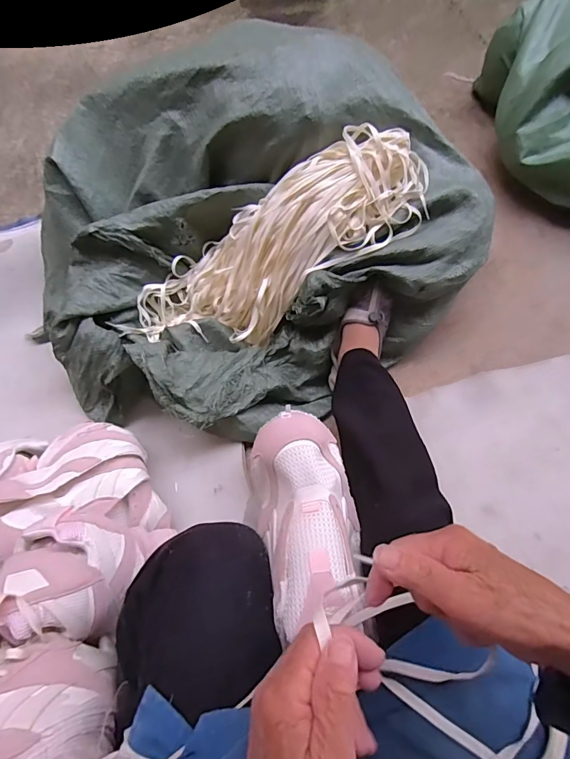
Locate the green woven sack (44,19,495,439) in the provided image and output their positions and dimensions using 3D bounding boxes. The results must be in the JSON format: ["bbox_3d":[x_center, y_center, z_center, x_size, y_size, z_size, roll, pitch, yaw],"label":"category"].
[{"bbox_3d":[-0.046,-0.236,0.751,0.756,0.336,0.570,-21,71,-9],"label":"green woven sack"}]

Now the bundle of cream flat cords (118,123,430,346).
[{"bbox_3d":[-0.015,-0.211,0.741,0.541,0.122,0.185,-29,64,16],"label":"bundle of cream flat cords"}]

